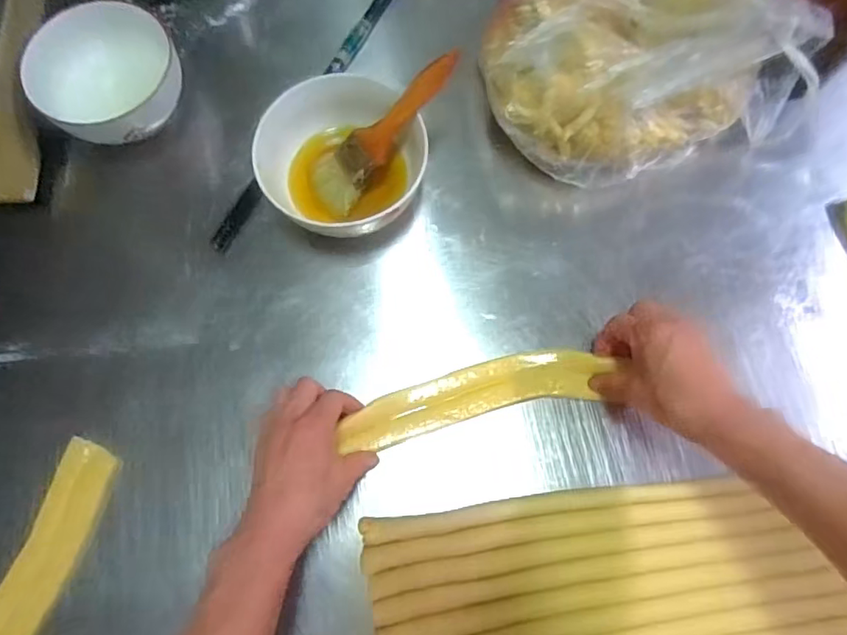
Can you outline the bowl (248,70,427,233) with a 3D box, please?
[{"bbox_3d":[-0.069,-0.135,0.517,0.144,0.084,0.144,0,73,0],"label":"bowl"}]

